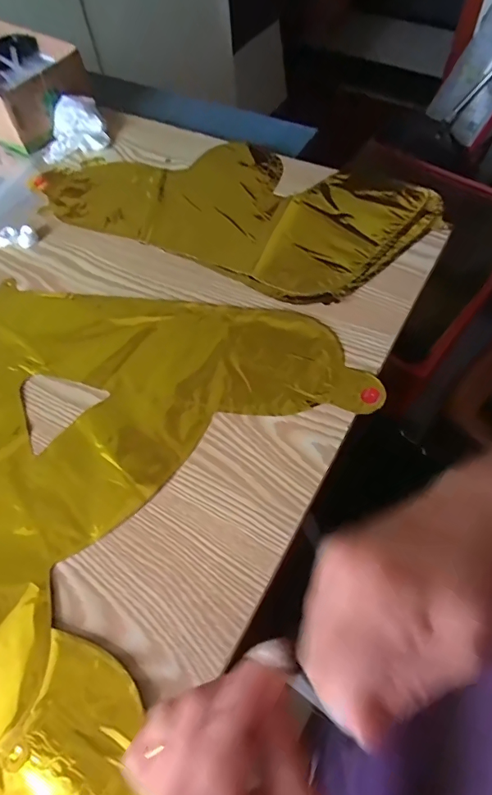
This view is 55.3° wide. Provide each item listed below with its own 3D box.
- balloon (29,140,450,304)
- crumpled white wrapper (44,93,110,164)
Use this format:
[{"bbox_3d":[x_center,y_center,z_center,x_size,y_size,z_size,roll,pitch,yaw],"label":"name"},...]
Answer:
[{"bbox_3d":[-0.018,-0.221,0.515,0.411,0.019,0.214,25,63,18],"label":"balloon"},{"bbox_3d":[-0.215,-0.330,0.573,0.083,0.037,0.071,-22,59,-9],"label":"crumpled white wrapper"}]

